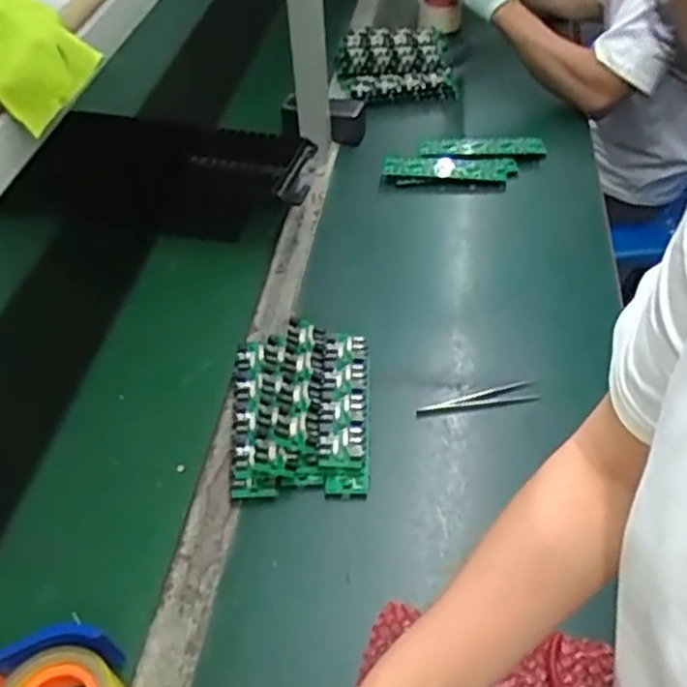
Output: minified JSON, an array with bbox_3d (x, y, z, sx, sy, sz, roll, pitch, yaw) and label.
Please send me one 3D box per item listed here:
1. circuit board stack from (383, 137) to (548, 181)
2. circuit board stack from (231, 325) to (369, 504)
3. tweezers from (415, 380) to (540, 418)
[{"bbox_3d":[0.180,-0.275,1.069,0.228,0.027,0.104,3,46,6],"label":"circuit board stack"},{"bbox_3d":[-0.045,0.062,0.764,0.140,0.039,0.205,-4,47,0],"label":"circuit board stack"},{"bbox_3d":[0.141,0.059,0.772,0.131,0.005,0.027,-10,47,-5],"label":"tweezers"}]

